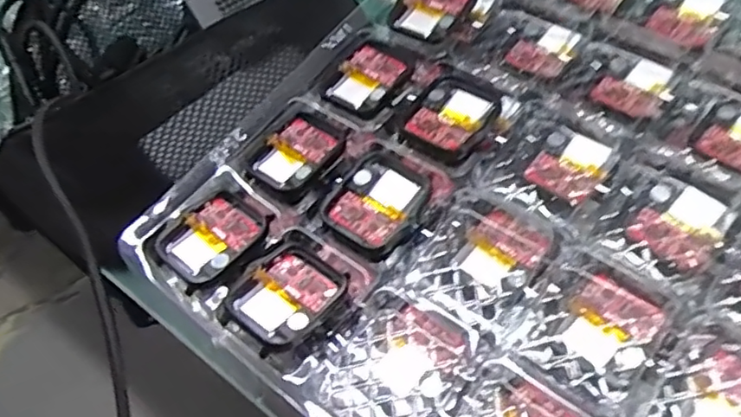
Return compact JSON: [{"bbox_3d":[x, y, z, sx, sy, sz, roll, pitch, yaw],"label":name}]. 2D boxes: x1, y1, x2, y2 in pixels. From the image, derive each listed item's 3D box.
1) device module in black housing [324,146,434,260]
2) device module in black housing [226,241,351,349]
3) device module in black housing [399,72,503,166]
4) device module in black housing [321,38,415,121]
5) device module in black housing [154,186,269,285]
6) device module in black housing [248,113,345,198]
[{"bbox_3d":[0.004,-0.004,0.261,0.040,0.007,0.043,34,68,25],"label":"device module in black housing"},{"bbox_3d":[-0.034,0.034,0.243,0.036,0.010,0.042,33,68,24],"label":"device module in black housing"},{"bbox_3d":[0.040,-0.045,0.280,0.038,0.009,0.053,33,68,24],"label":"device module in black housing"},{"bbox_3d":[0.000,-0.066,0.303,0.038,0.011,0.043,35,69,25],"label":"device module in black housing"},{"bbox_3d":[-0.070,0.012,0.265,0.037,0.012,0.042,35,69,25],"label":"device module in black housing"},{"bbox_3d":[-0.035,-0.026,0.285,0.042,0.010,0.035,-42,62,-17],"label":"device module in black housing"}]

